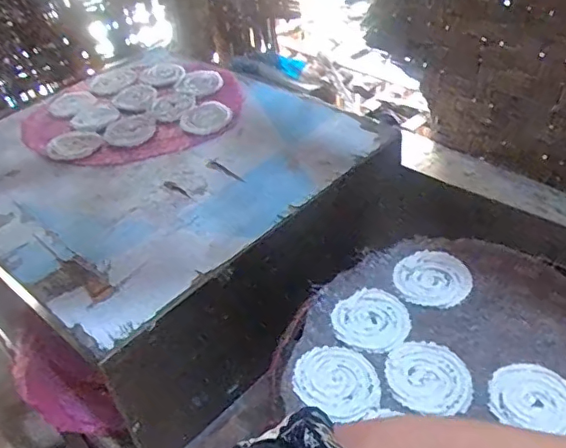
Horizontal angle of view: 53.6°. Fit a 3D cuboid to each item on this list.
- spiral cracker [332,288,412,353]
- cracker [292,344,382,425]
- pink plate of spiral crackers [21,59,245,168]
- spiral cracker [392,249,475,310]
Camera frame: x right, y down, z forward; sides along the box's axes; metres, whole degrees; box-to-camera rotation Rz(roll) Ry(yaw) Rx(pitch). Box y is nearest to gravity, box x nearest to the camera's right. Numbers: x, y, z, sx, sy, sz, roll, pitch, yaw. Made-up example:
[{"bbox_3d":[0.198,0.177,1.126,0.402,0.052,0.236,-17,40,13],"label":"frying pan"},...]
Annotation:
[{"bbox_3d":[0.095,0.101,0.595,0.078,0.005,0.079,-3,41,3],"label":"spiral cracker"},{"bbox_3d":[0.052,0.151,0.541,0.075,0.005,0.086,-31,47,-27],"label":"cracker"},{"bbox_3d":[-0.255,-0.212,0.955,0.342,0.023,0.357,-3,41,3],"label":"pink plate of spiral crackers"},{"bbox_3d":[0.168,0.061,0.631,0.082,0.006,0.081,-3,41,3],"label":"spiral cracker"}]

